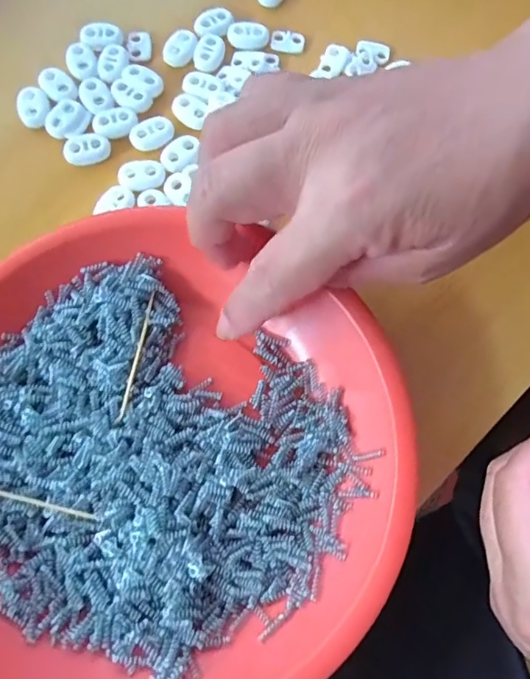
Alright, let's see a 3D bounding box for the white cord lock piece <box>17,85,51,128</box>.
[{"bbox_3d":[-0.118,-0.118,0.251,0.016,0.005,0.021,-19,75,-7],"label":"white cord lock piece"}]

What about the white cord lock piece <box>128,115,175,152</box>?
[{"bbox_3d":[-0.057,-0.105,0.249,0.023,0.004,0.016,-33,77,-11],"label":"white cord lock piece"}]

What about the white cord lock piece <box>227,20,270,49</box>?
[{"bbox_3d":[-0.010,-0.166,0.267,0.022,0.004,0.013,15,73,3],"label":"white cord lock piece"}]

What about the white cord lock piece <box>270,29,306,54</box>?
[{"bbox_3d":[0.013,-0.164,0.271,0.019,0.004,0.012,4,73,-1],"label":"white cord lock piece"}]

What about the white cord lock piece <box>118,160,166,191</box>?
[{"bbox_3d":[-0.060,-0.081,0.241,0.022,0.004,0.014,-12,74,-5],"label":"white cord lock piece"}]

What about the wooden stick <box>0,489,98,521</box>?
[{"bbox_3d":[-0.093,0.061,0.187,0.059,0.005,0.004,15,73,3],"label":"wooden stick"}]

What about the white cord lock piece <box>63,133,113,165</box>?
[{"bbox_3d":[-0.088,-0.095,0.245,0.022,0.007,0.014,-20,75,-7],"label":"white cord lock piece"}]

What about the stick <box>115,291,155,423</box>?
[{"bbox_3d":[-0.054,0.006,0.208,0.004,0.004,0.057,10,73,1],"label":"stick"}]

